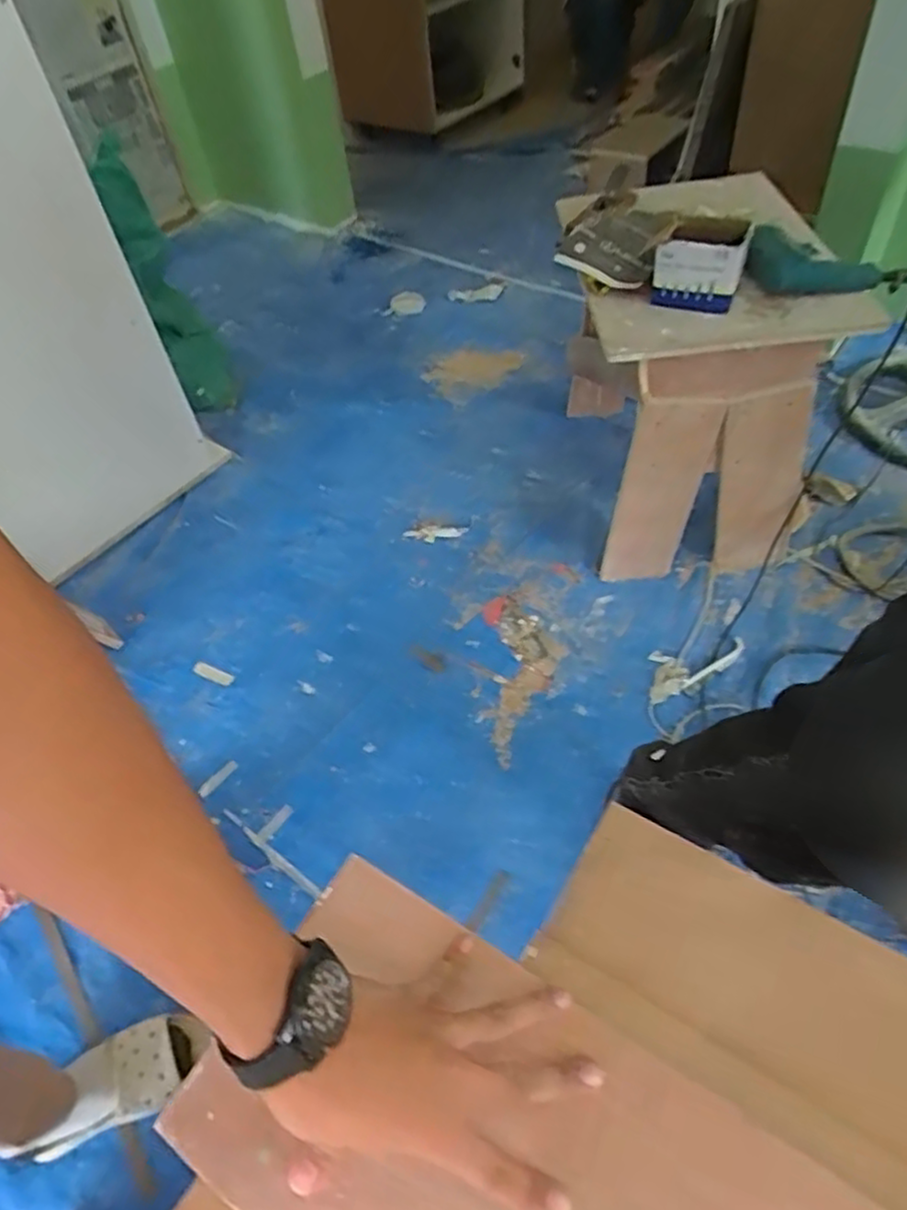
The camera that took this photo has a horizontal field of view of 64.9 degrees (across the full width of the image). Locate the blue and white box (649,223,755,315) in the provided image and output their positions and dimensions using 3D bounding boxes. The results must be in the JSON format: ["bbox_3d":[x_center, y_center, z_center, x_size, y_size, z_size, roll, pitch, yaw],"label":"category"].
[{"bbox_3d":[0.408,-0.566,1.181,0.136,0.098,0.156,15,54,18],"label":"blue and white box"}]

